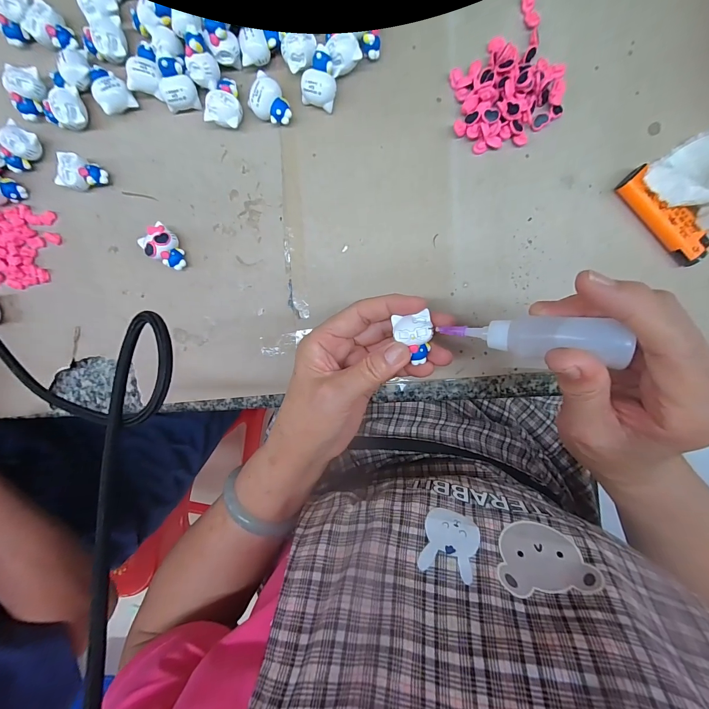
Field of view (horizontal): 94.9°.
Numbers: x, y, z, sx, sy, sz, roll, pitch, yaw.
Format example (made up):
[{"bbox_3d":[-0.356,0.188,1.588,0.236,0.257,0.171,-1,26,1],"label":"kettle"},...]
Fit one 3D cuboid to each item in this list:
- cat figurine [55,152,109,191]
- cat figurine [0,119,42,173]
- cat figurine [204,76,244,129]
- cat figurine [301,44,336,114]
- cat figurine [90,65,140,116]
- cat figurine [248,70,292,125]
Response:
[{"bbox_3d":[-0.215,-0.141,0.257,0.030,0.017,0.025,21,97,0],"label":"cat figurine"},{"bbox_3d":[-0.261,-0.159,0.253,0.020,0.015,0.034,29,96,-1],"label":"cat figurine"},{"bbox_3d":[-0.097,-0.190,0.247,0.024,0.019,0.033,9,96,1],"label":"cat figurine"},{"bbox_3d":[-0.025,-0.199,0.237,0.024,0.024,0.028,15,96,1],"label":"cat figurine"},{"bbox_3d":[-0.187,-0.202,0.249,0.022,0.022,0.030,-35,94,5],"label":"cat figurine"},{"bbox_3d":[-0.063,-0.187,0.243,0.034,0.018,0.025,40,96,-2],"label":"cat figurine"}]

